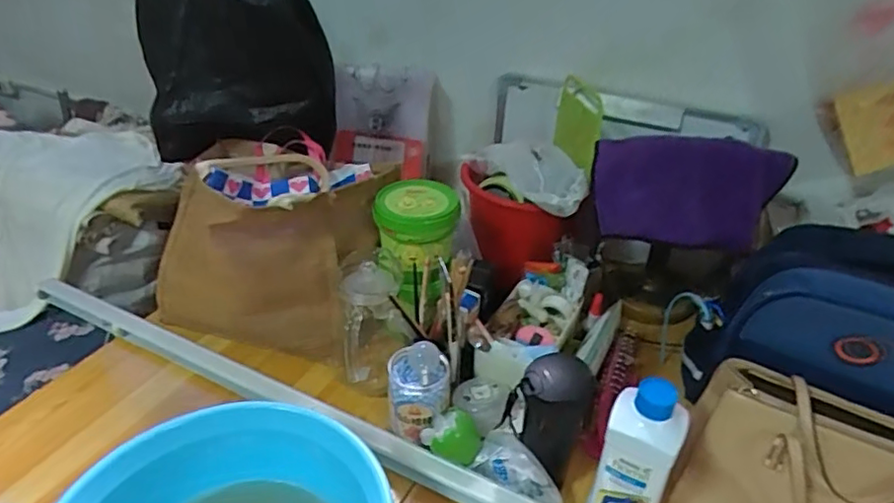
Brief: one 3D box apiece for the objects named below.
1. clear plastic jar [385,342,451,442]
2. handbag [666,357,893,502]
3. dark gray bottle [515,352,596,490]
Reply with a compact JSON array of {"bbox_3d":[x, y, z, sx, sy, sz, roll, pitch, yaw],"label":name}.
[{"bbox_3d":[-0.038,0.197,0.837,0.083,0.105,0.076,-3,34,-7],"label":"clear plastic jar"},{"bbox_3d":[0.431,0.276,0.704,0.306,0.194,0.114,22,39,27],"label":"handbag"},{"bbox_3d":[0.140,0.222,0.786,0.077,0.176,0.085,14,36,17],"label":"dark gray bottle"}]

